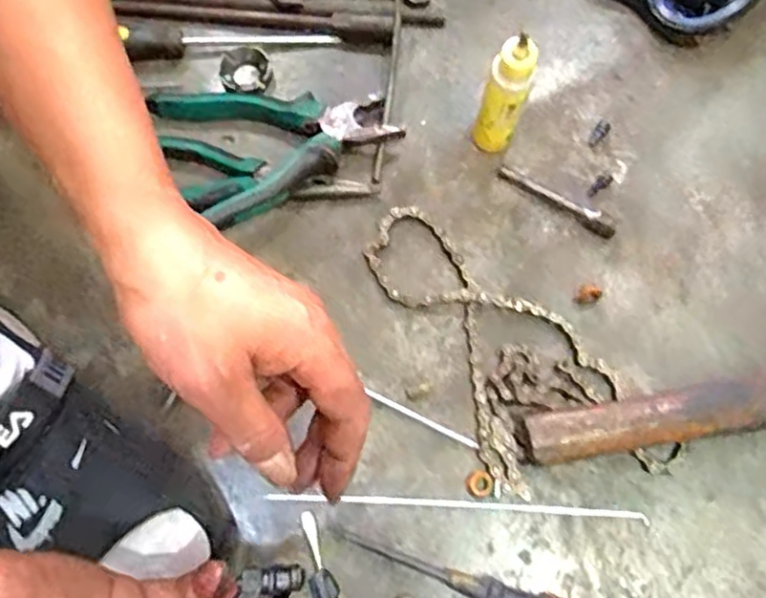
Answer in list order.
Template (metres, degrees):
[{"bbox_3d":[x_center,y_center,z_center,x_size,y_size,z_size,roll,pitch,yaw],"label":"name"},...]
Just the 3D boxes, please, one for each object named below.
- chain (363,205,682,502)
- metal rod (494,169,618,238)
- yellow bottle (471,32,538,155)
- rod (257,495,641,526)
[{"bbox_3d":[0.077,0.038,0.455,0.107,0.017,0.248,-37,76,-10],"label":"chain"},{"bbox_3d":[0.128,-0.073,0.489,0.093,0.007,0.012,33,76,10],"label":"metal rod"},{"bbox_3d":[0.082,-0.135,0.461,0.028,0.112,0.022,16,74,6],"label":"yellow bottle"},{"bbox_3d":[0.048,0.135,0.434,0.244,0.004,0.006,3,73,2],"label":"rod"}]

